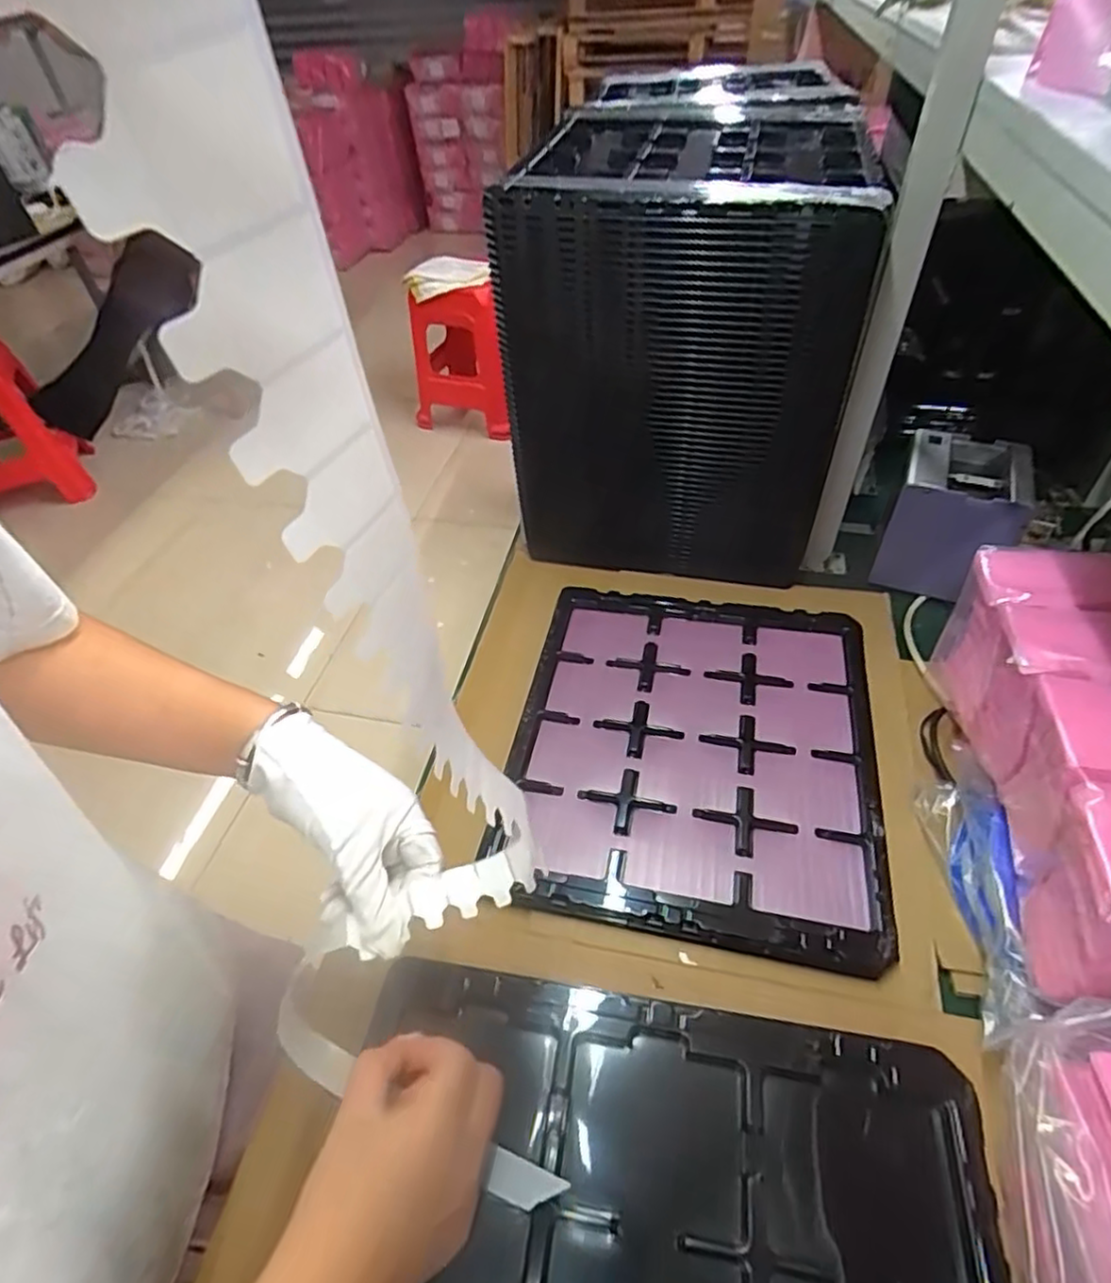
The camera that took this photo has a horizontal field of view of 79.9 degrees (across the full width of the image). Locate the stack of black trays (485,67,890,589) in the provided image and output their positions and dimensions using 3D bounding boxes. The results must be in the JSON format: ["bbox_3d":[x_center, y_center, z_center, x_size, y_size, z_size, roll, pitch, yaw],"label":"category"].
[{"bbox_3d":[0.166,-0.346,0.794,0.353,0.411,0.382,16,51,19],"label":"stack of black trays"}]

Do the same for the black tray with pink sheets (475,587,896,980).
[{"bbox_3d":[0.132,0.097,0.642,0.332,0.025,0.366,7,48,11],"label":"black tray with pink sheets"}]

